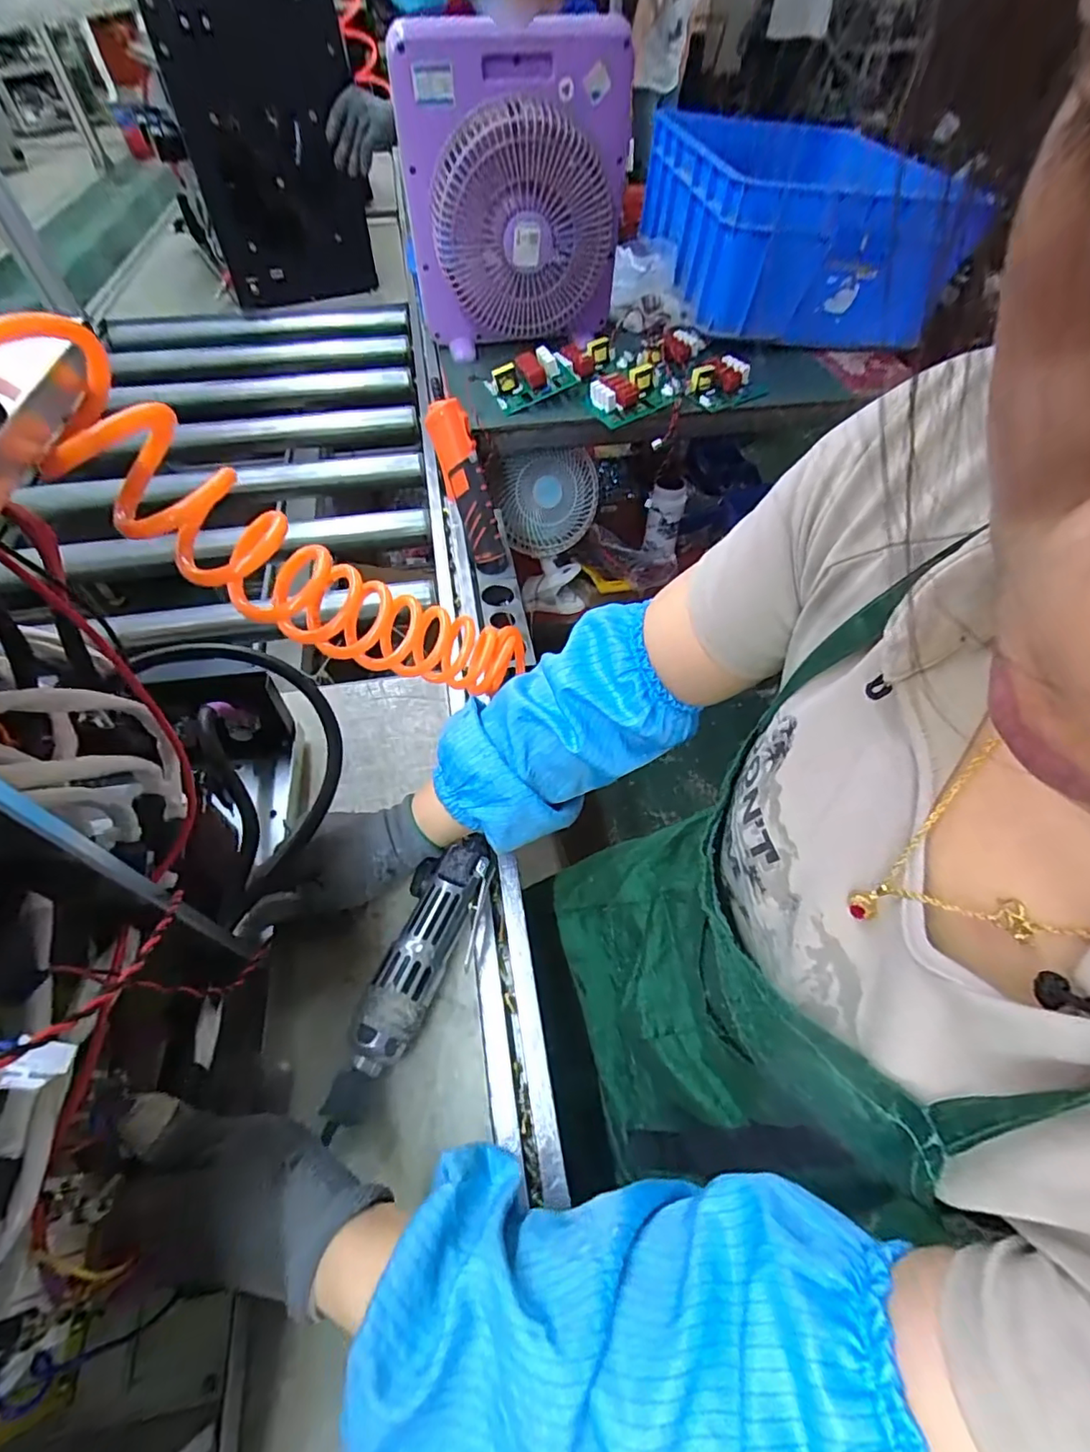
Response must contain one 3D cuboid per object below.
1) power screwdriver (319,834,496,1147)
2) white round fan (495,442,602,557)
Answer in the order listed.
[{"bbox_3d":[-0.087,0.171,0.389,0.055,0.044,0.188,14,55,10],"label":"power screwdriver"},{"bbox_3d":[0.013,-0.403,1.005,0.195,0.204,0.057,-14,55,-10],"label":"white round fan"}]

